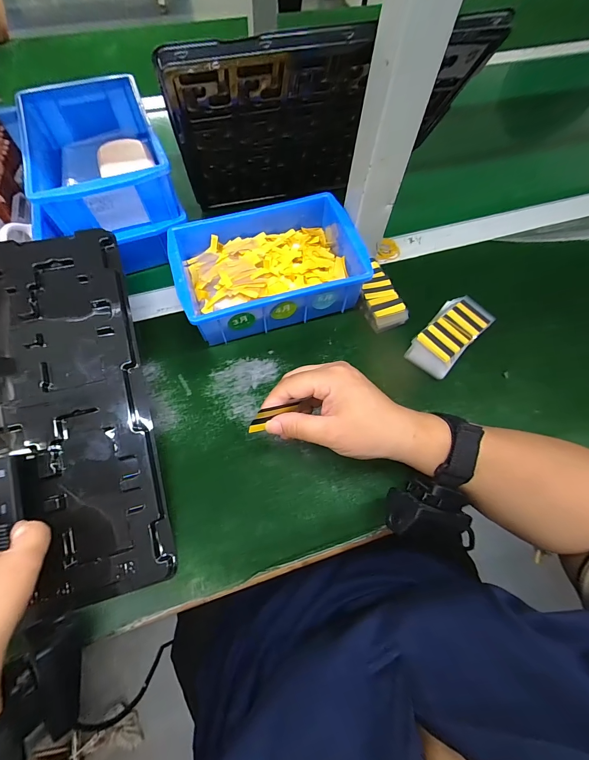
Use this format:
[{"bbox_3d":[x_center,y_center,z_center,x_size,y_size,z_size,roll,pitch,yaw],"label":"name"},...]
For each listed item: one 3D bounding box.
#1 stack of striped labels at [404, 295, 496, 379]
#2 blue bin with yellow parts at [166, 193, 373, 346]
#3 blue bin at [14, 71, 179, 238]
[{"bbox_3d":[0.170,-0.048,0.365,0.049,0.026,0.101,39,69,15],"label":"stack of striped labels"},{"bbox_3d":[-0.031,-0.129,0.380,0.199,0.066,0.141,-16,66,-9],"label":"blue bin with yellow parts"},{"bbox_3d":[-0.225,-0.249,0.379,0.133,0.072,0.198,-22,67,-12],"label":"blue bin"}]

